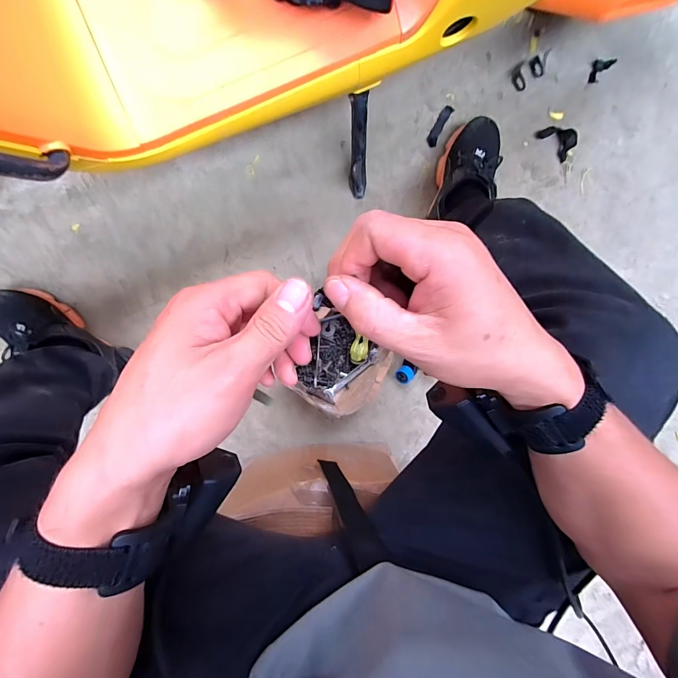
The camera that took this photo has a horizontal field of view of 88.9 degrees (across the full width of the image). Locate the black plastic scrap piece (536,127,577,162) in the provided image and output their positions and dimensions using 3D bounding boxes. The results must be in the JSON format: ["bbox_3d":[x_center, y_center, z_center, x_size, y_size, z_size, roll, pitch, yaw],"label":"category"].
[{"bbox_3d":[0.436,-0.397,0.685,0.080,0.032,0.040,37,88,-6],"label":"black plastic scrap piece"}]

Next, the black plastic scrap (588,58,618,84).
[{"bbox_3d":[0.527,-0.551,0.697,0.067,0.009,0.033,-45,96,-2],"label":"black plastic scrap"}]

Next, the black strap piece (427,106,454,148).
[{"bbox_3d":[0.196,-0.413,0.671,0.020,0.006,0.086,27,89,-6],"label":"black strap piece"}]

